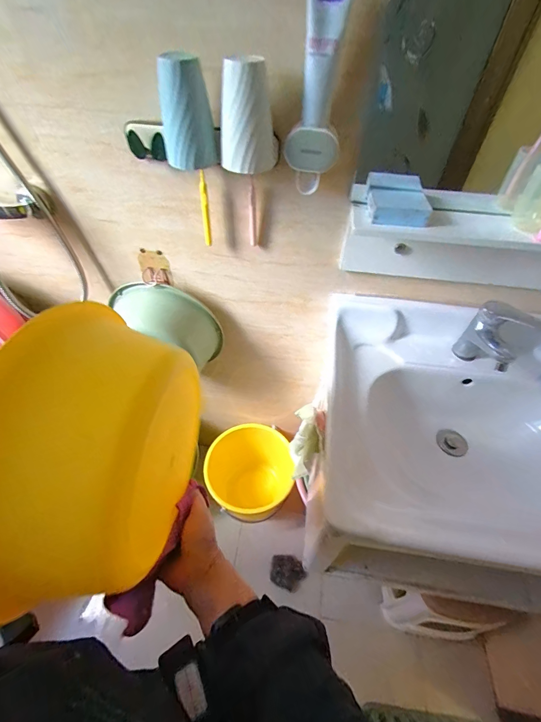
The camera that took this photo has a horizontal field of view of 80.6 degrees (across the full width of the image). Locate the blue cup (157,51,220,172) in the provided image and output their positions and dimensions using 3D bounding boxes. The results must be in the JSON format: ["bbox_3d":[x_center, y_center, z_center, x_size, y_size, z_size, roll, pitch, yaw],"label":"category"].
[{"bbox_3d":[-0.119,-0.351,0.460,0.080,0.124,0.067,-9,50,-9],"label":"blue cup"}]

